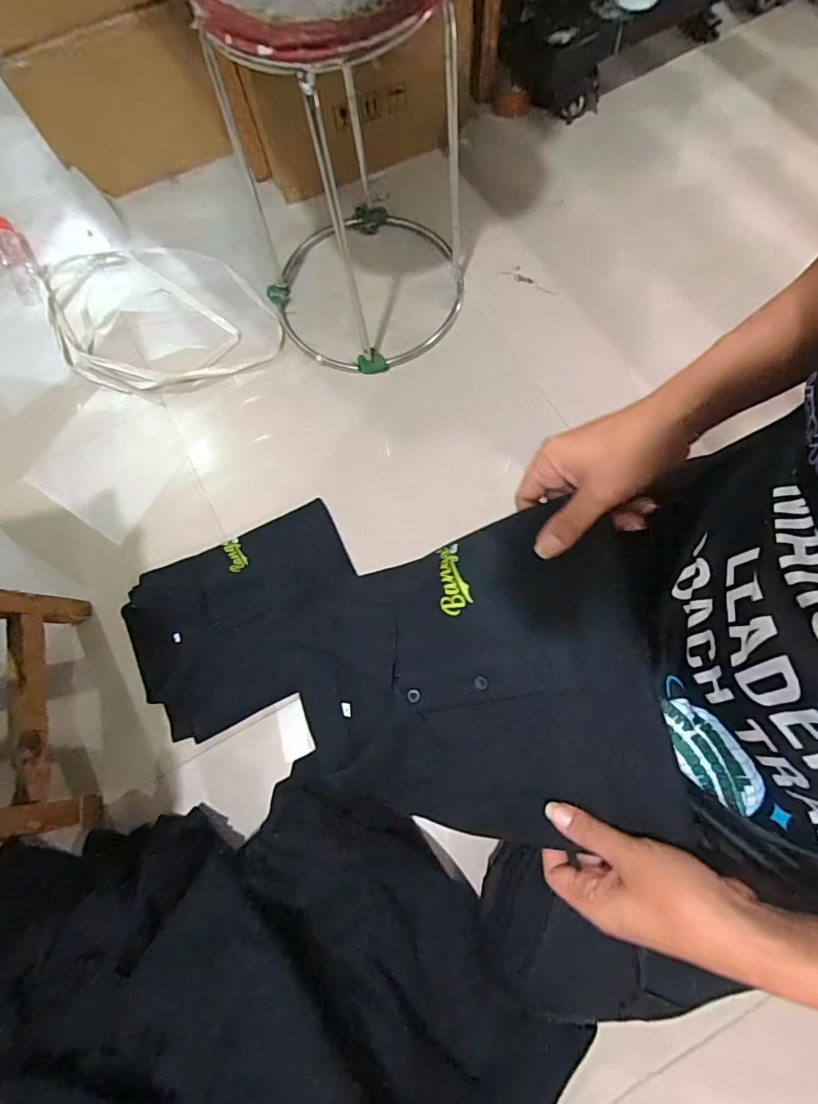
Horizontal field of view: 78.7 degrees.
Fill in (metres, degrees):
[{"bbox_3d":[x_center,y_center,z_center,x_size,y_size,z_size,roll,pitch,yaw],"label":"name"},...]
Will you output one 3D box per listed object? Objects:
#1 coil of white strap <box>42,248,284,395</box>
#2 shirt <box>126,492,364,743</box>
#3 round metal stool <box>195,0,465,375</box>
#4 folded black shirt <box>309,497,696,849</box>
[{"bbox_3d":[-0.473,-0.438,0.936,0.463,0.022,0.305,0,73,4],"label":"coil of white strap"},{"bbox_3d":[-0.245,0.098,0.763,0.342,0.018,0.267,-25,73,-4],"label":"shirt"},{"bbox_3d":[-0.081,-0.567,0.713,0.368,0.483,0.386,-1,73,4],"label":"round metal stool"},{"bbox_3d":[0.057,0.122,0.460,0.332,0.036,0.265,-15,90,23],"label":"folded black shirt"}]

